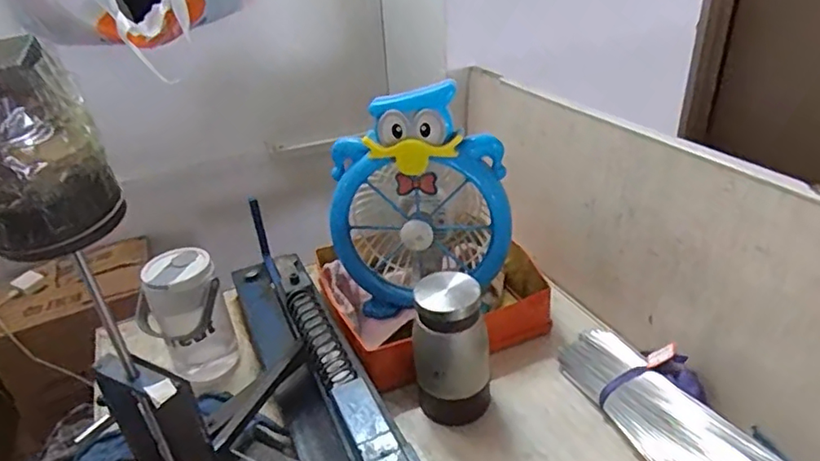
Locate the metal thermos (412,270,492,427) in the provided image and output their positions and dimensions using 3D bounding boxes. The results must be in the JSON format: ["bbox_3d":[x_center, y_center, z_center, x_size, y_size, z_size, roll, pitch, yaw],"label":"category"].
[{"bbox_3d":[0.045,0.127,0.595,0.077,0.160,0.060,0,31,7],"label":"metal thermos"}]

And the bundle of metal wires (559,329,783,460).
[{"bbox_3d":[0.247,0.187,0.559,0.081,0.062,0.266,-17,33,-19],"label":"bundle of metal wires"}]

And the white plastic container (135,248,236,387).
[{"bbox_3d":[-0.264,0.112,0.678,0.095,0.156,0.077,-19,34,-23],"label":"white plastic container"}]

